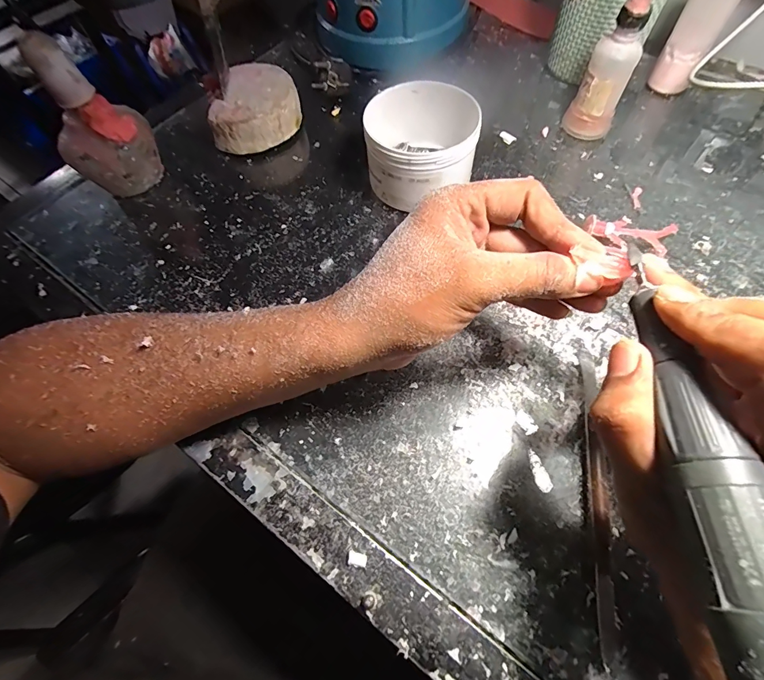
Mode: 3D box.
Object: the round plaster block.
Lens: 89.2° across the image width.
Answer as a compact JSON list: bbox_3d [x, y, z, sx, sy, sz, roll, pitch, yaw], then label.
[{"bbox_3d":[-0.126,-0.231,0.387,0.084,0.043,0.084,-1,63,3],"label":"round plaster block"}]

